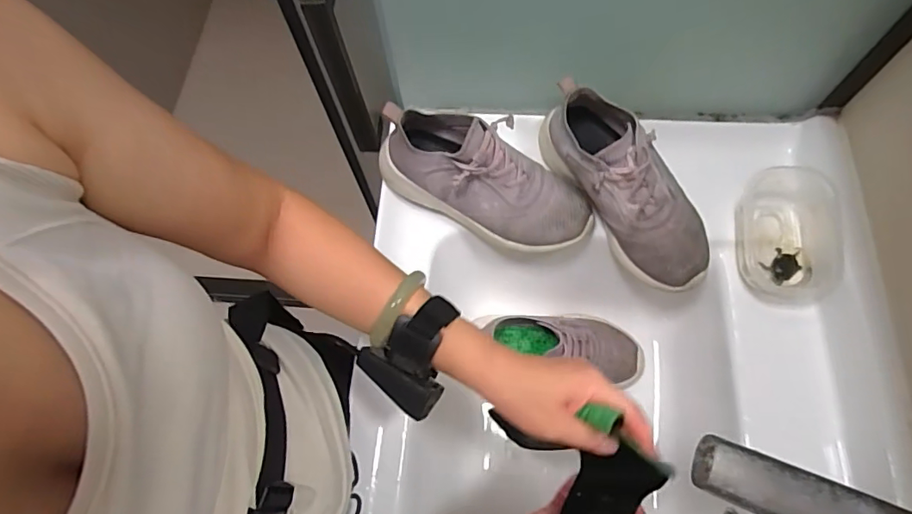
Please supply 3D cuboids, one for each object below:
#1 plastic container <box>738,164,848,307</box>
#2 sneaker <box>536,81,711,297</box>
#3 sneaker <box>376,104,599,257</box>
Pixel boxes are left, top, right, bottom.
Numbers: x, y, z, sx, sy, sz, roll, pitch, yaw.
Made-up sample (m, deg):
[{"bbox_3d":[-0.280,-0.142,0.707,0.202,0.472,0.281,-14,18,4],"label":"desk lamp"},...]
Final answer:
[{"bbox_3d":[0.328,-0.022,0.509,0.076,0.062,0.126,4,68,5],"label":"plastic container"},{"bbox_3d":[0.172,-0.071,0.514,0.082,0.084,0.225,-32,83,-9],"label":"sneaker"},{"bbox_3d":[0.031,-0.078,0.519,0.224,0.103,0.086,27,71,0],"label":"sneaker"}]

